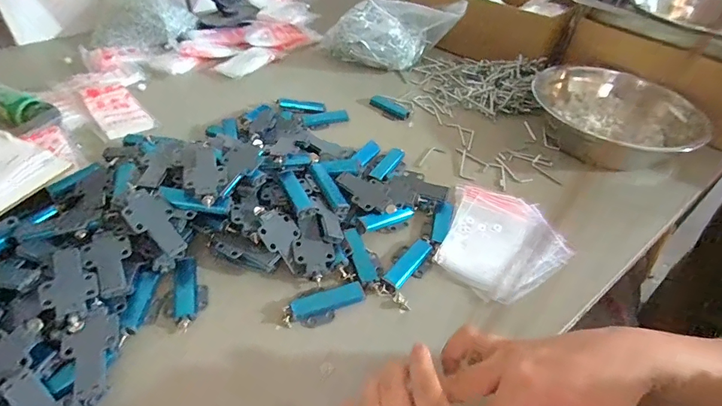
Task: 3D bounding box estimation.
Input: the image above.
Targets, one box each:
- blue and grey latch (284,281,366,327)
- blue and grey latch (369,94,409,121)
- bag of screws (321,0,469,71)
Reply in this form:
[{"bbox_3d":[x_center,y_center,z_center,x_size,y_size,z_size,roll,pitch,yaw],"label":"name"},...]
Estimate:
[{"bbox_3d":[-0.036,0.102,0.427,0.084,0.012,0.029,-18,49,-23],"label":"blue and grey latch"},{"bbox_3d":[0.048,-0.163,0.715,0.081,0.012,0.028,35,51,27],"label":"blue and grey latch"},{"bbox_3d":[0.064,-0.328,0.811,0.255,0.098,0.121,-5,45,-11],"label":"bag of screws"}]

